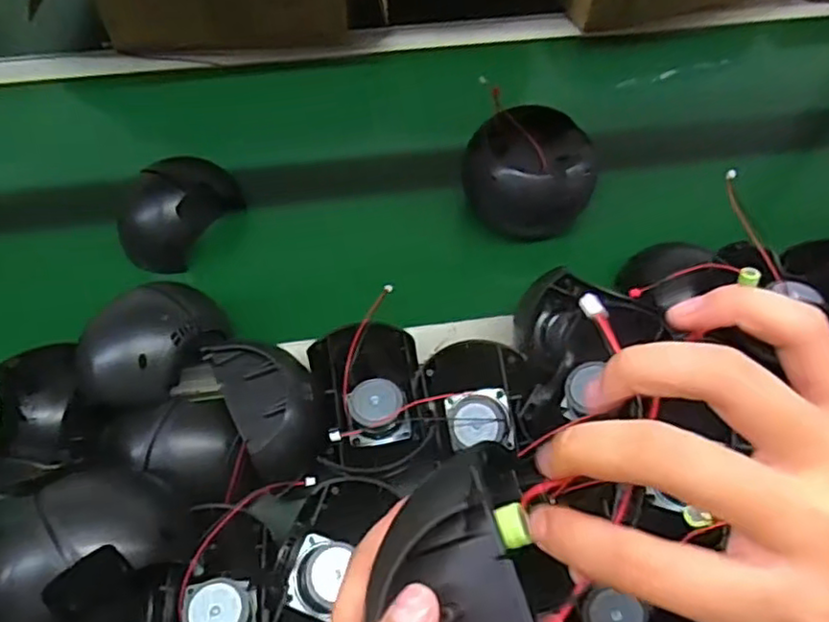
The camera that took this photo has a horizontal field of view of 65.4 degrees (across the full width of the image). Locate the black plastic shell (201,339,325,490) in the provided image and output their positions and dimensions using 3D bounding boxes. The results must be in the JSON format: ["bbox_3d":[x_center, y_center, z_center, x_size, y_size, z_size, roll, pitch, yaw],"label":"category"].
[{"bbox_3d":[-0.110,0.072,0.509,0.066,0.046,0.111,-23,63,-15],"label":"black plastic shell"}]

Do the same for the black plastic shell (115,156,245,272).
[{"bbox_3d":[-0.232,-0.099,0.647,0.124,0.063,0.088,-27,64,-17],"label":"black plastic shell"}]

